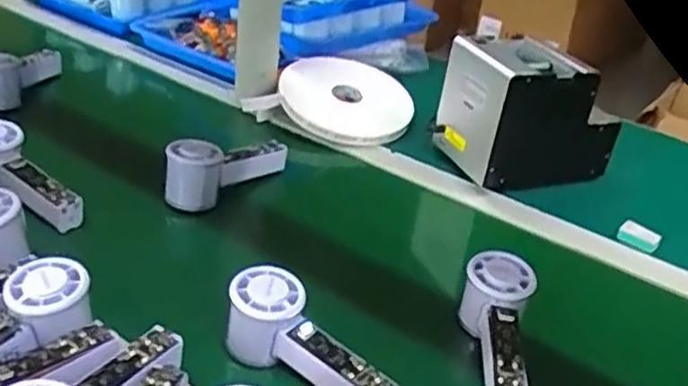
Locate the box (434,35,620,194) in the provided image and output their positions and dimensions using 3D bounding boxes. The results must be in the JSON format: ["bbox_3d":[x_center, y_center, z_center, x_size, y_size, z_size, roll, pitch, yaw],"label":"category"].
[{"bbox_3d":[0.223,-0.098,0.858,0.177,0.138,0.123,-6,33,-23],"label":"box"}]

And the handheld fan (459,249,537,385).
[{"bbox_3d":[0.126,0.119,0.575,0.050,0.052,0.152,7,44,-1],"label":"handheld fan"}]

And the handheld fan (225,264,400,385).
[{"bbox_3d":[-0.025,0.115,0.526,0.139,0.057,0.050,30,37,33],"label":"handheld fan"}]

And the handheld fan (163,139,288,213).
[{"bbox_3d":[-0.123,-0.035,0.758,0.048,0.062,0.151,27,35,28],"label":"handheld fan"}]

